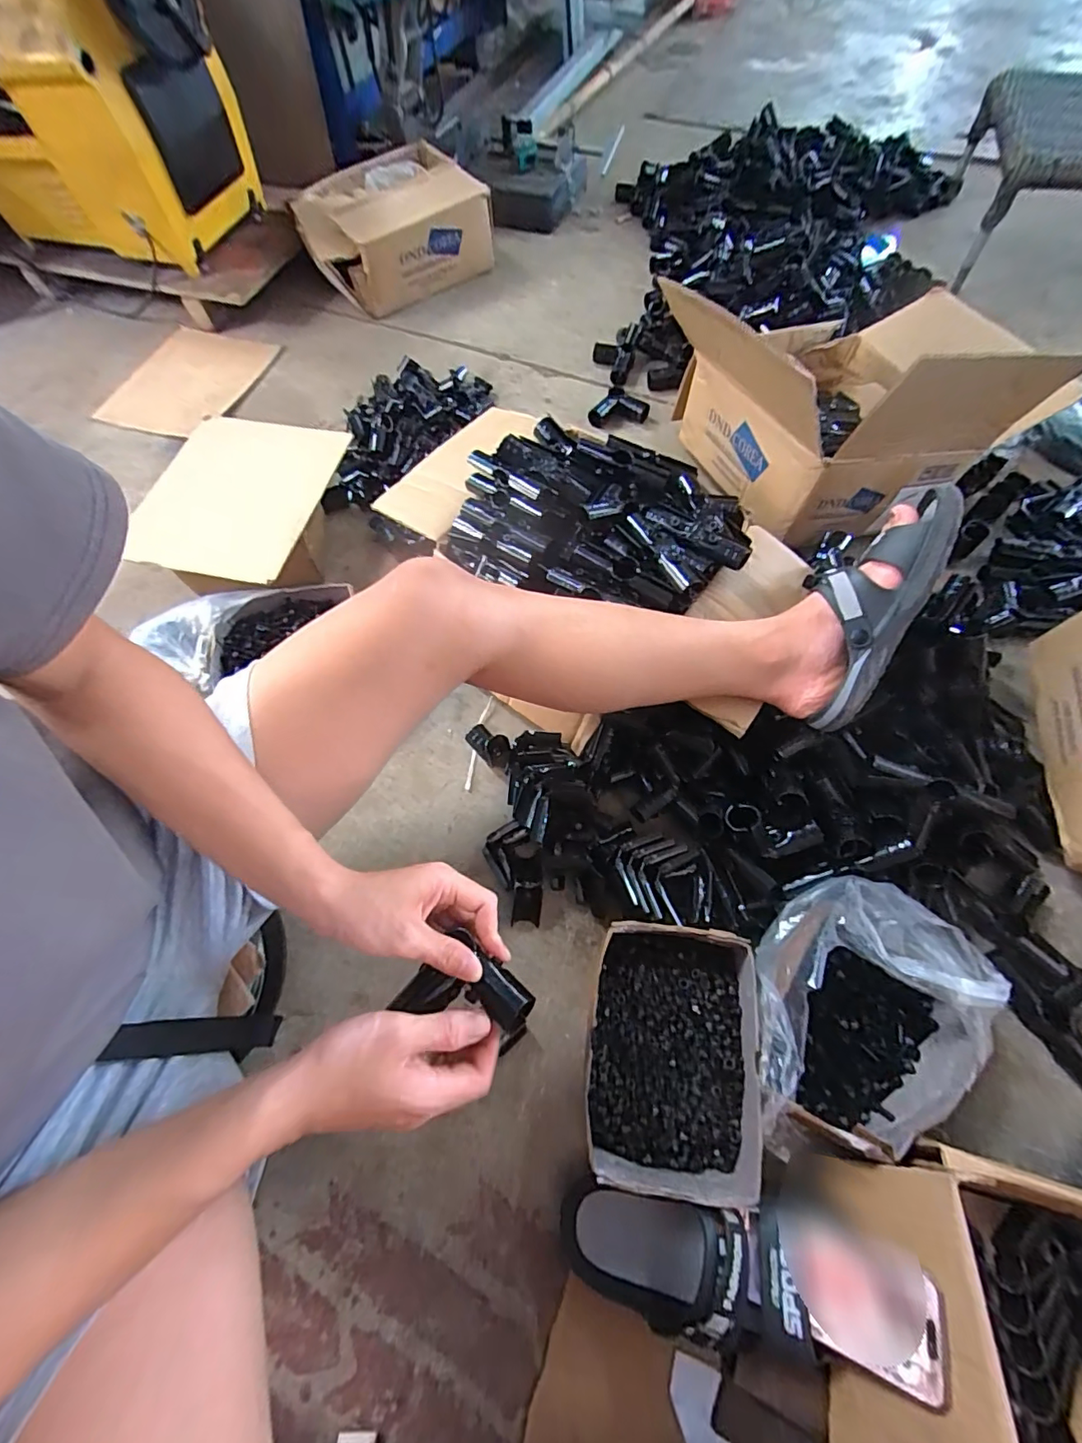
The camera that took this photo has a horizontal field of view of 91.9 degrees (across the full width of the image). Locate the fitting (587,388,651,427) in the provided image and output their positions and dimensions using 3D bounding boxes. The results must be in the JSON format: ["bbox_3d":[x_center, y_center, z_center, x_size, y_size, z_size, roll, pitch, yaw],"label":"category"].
[{"bbox_3d":[0.142,-0.553,0.943,0.090,0.037,0.096,27,70,14],"label":"fitting"}]

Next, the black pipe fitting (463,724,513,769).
[{"bbox_3d":[-0.071,0.024,0.675,0.029,0.061,0.077,-43,71,-15],"label":"black pipe fitting"}]

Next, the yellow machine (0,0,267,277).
[{"bbox_3d":[-0.893,-1.216,0.998,0.597,0.409,0.316,18,68,11],"label":"yellow machine"}]

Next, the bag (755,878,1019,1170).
[{"bbox_3d":[0.291,0.287,0.499,0.193,0.138,0.238,32,71,16],"label":"bag"}]

